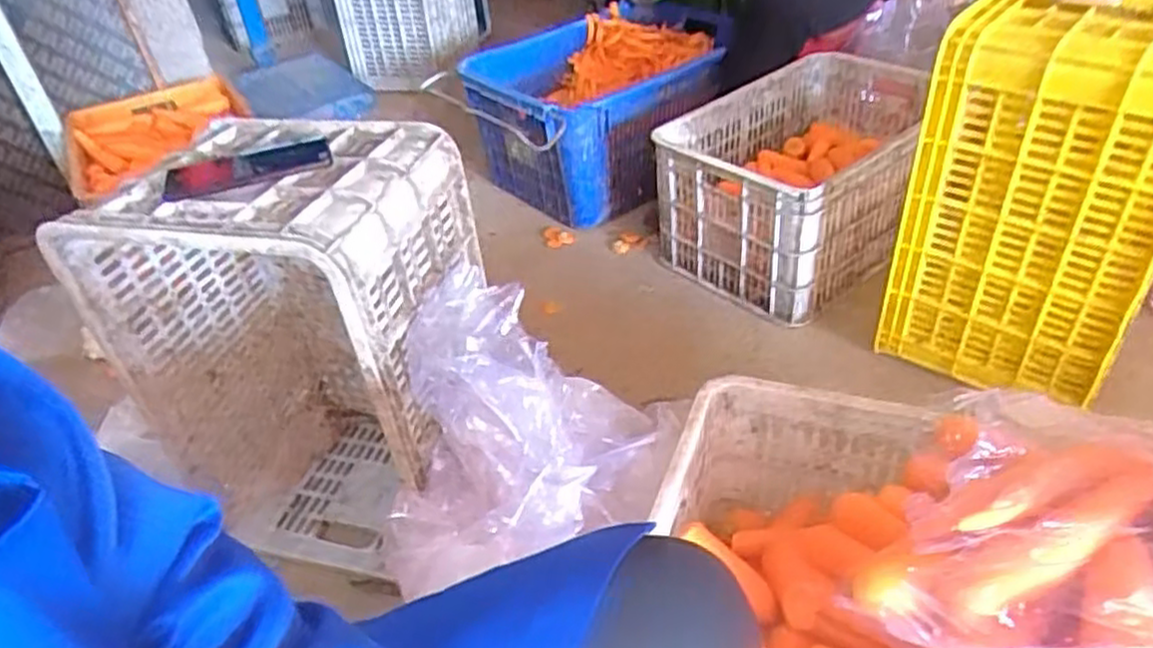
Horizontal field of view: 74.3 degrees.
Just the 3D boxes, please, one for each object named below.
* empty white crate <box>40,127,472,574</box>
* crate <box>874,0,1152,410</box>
[{"bbox_3d":[-0.311,0.031,0.961,0.362,0.500,0.276,7,40,18],"label":"empty white crate"},{"bbox_3d":[0.655,-0.177,1.046,0.294,0.478,0.285,28,50,37],"label":"crate"}]

